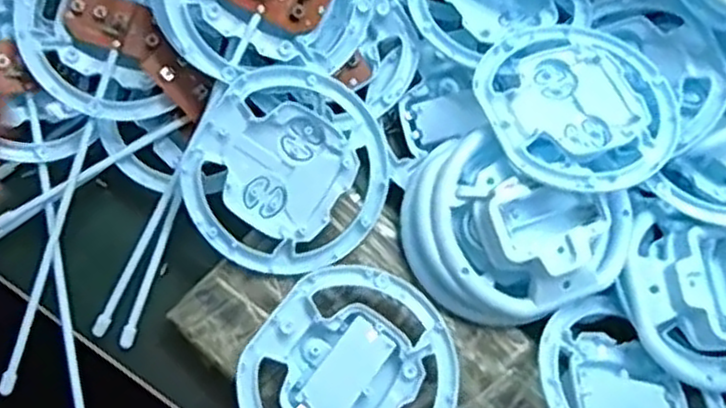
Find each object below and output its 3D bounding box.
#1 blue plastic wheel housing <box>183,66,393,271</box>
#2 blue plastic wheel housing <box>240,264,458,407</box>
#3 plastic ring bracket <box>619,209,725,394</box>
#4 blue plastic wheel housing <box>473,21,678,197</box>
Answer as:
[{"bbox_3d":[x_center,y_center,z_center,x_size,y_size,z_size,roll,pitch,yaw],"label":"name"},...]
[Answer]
[{"bbox_3d":[-0.039,-0.016,0.393,0.103,0.010,0.103,0,92,-6],"label":"blue plastic wheel housing"},{"bbox_3d":[-0.005,0.087,0.373,0.098,0.016,0.104,0,75,-1],"label":"blue plastic wheel housing"},{"bbox_3d":[0.179,0.052,0.395,0.087,0.024,0.084,0,75,-1],"label":"plastic ring bracket"},{"bbox_3d":[0.110,-0.053,0.388,0.097,0.022,0.101,0,75,-1],"label":"blue plastic wheel housing"}]

